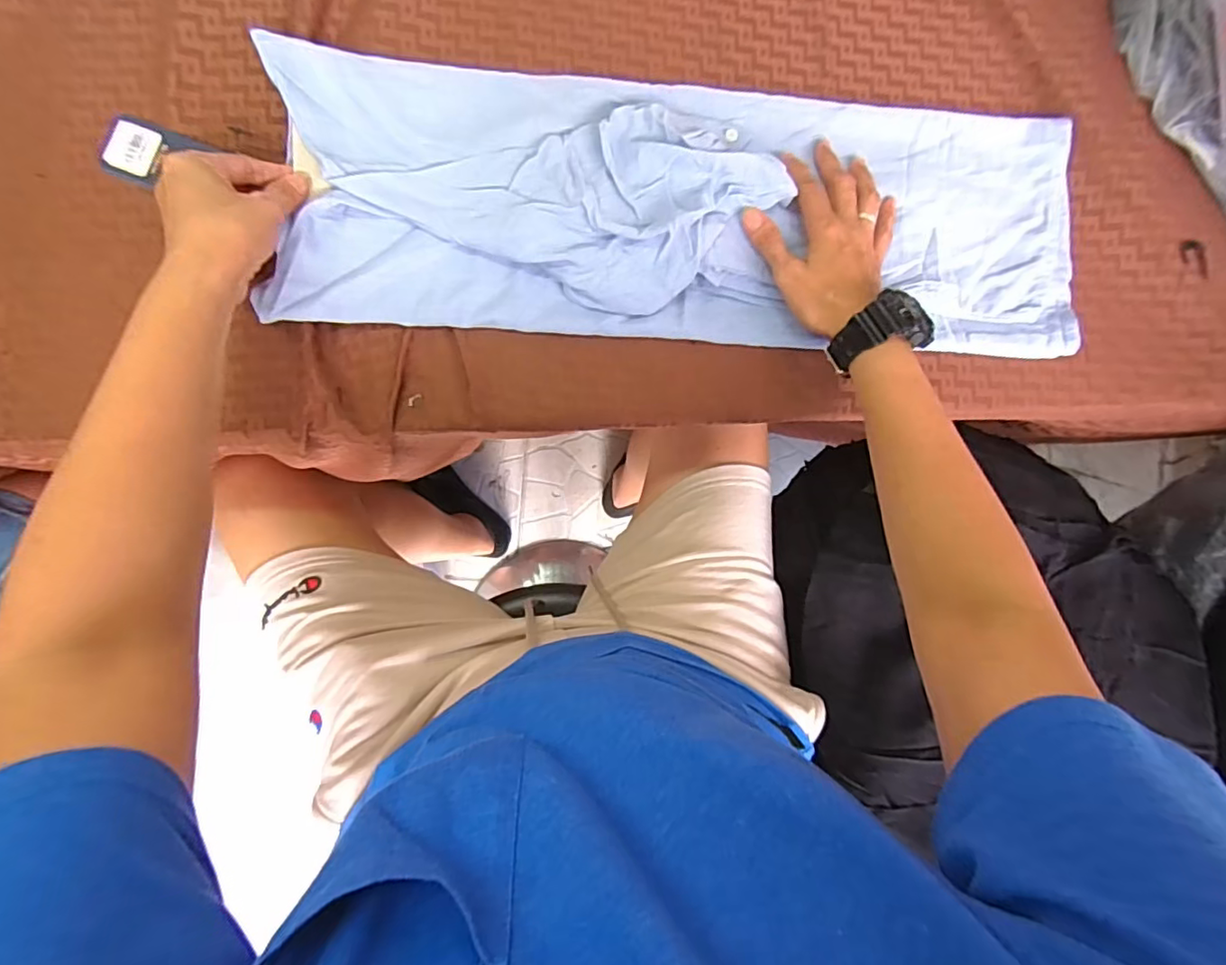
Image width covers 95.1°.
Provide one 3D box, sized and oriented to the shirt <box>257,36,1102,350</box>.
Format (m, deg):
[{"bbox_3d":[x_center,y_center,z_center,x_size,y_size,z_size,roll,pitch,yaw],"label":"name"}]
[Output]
[{"bbox_3d":[0.073,-0.220,0.449,0.647,0.041,0.219,-2,87,-7],"label":"shirt"}]

